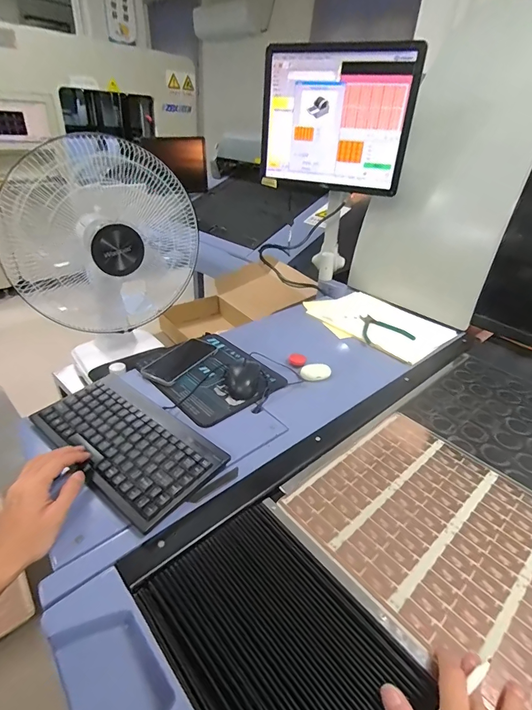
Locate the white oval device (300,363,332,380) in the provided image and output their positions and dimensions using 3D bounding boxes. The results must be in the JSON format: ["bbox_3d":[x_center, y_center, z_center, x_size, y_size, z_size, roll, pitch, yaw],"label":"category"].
[{"bbox_3d":[0.106,0.036,0.791,0.064,0.014,0.053,-4,34,-12],"label":"white oval device"}]

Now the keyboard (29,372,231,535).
[{"bbox_3d":[-0.207,0.122,0.550,0.281,0.024,0.144,27,40,29],"label":"keyboard"}]

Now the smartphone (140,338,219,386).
[{"bbox_3d":[-0.174,0.008,0.754,0.076,0.016,0.159,21,37,24],"label":"smartphone"}]

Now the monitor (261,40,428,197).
[{"bbox_3d":[0.167,-0.583,0.928,0.376,0.294,0.060,15,35,17],"label":"monitor"}]

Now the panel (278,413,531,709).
[{"bbox_3d":[0.296,0.262,0.424,0.291,0.010,0.502,-23,41,-35],"label":"panel"}]

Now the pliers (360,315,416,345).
[{"bbox_3d":[0.301,-0.059,0.918,0.123,0.009,0.137,7,33,5],"label":"pliers"}]

